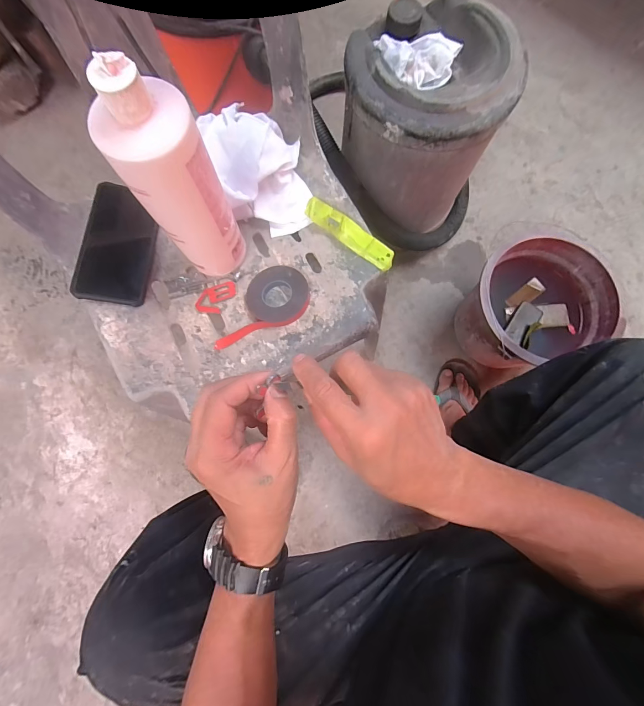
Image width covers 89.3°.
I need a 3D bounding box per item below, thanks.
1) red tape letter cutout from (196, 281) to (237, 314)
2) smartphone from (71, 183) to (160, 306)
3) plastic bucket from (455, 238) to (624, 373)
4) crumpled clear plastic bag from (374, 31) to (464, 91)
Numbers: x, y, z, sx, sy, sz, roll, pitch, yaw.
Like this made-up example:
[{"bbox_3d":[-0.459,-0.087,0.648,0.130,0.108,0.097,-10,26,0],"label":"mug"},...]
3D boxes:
[{"bbox_3d":[-0.144,-0.077,0.446,0.036,0.006,0.058,32,79,6],"label":"red tape letter cutout"},{"bbox_3d":[-0.274,-0.148,0.440,0.083,0.015,0.162,8,79,-17],"label":"smartphone"},{"bbox_3d":[0.438,-0.096,0.725,0.262,0.206,0.240,-17,79,-5],"label":"plastic bucket"},{"bbox_3d":[0.148,-0.478,0.525,0.131,0.031,0.084,26,79,4],"label":"crumpled clear plastic bag"}]

